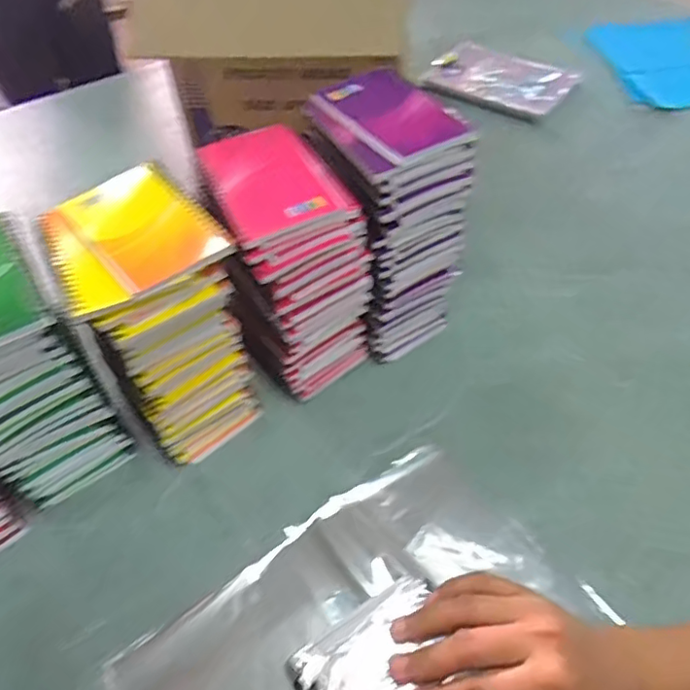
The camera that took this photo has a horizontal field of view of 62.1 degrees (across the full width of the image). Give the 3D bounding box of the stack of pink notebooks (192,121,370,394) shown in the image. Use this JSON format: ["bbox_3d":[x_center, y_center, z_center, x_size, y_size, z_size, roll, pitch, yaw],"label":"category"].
[{"bbox_3d":[-0.052,-0.068,0.527,0.111,0.221,0.135,-23,55,-16],"label":"stack of pink notebooks"}]

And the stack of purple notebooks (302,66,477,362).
[{"bbox_3d":[0.039,-0.115,0.555,0.108,0.234,0.135,-25,56,-17],"label":"stack of purple notebooks"}]

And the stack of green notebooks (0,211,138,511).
[{"bbox_3d":[-0.265,0.022,0.473,0.106,0.210,0.128,-25,56,-18],"label":"stack of green notebooks"}]

